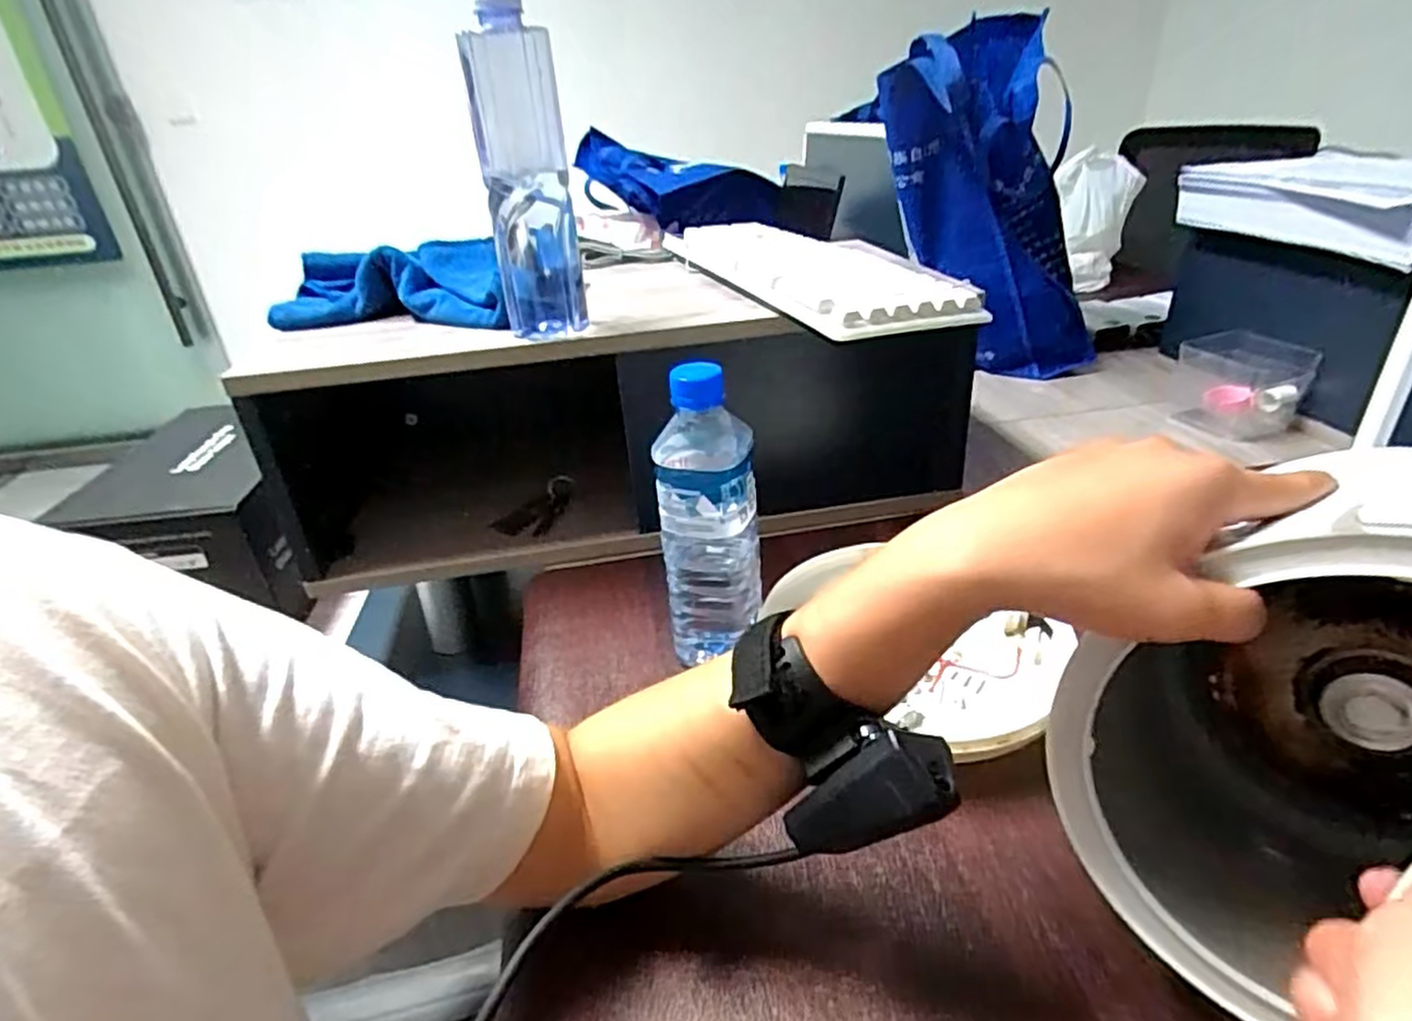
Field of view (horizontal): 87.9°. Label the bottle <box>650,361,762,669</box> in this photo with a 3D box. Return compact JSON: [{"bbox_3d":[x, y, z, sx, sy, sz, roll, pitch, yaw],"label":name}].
[{"bbox_3d":[0.002,0.010,0.492,0.065,0.214,0.053,1,29,9],"label":"bottle"}]

